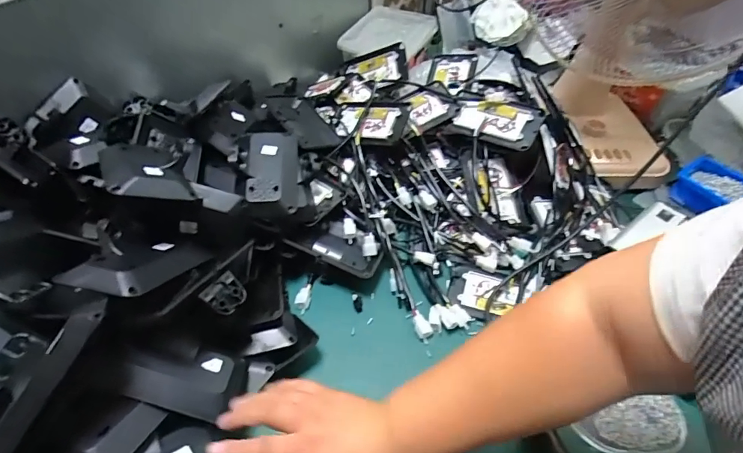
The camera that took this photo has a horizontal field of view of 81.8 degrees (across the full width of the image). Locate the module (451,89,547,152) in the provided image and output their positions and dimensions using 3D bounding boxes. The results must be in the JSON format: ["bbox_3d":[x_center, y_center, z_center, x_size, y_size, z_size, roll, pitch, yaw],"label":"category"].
[{"bbox_3d":[0.212,-0.172,0.721,0.133,0.038,0.085,21,74,23],"label":"module"}]

